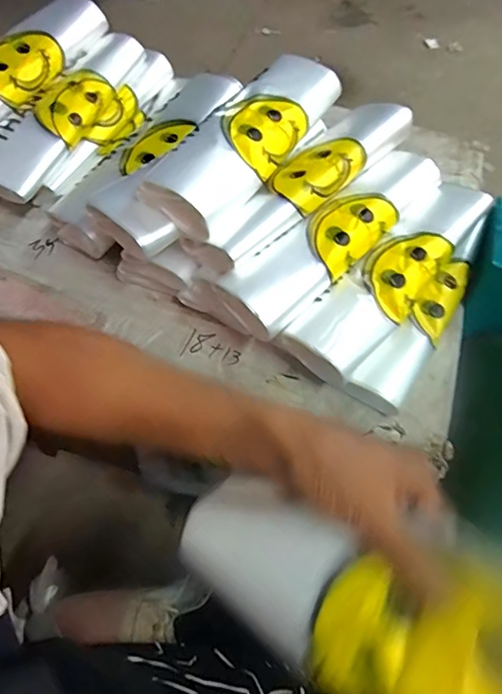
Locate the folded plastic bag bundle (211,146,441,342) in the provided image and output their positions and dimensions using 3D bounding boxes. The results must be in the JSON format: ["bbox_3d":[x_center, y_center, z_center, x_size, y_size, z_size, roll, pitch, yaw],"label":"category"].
[{"bbox_3d":[0.100,-0.129,0.535,0.317,0.045,0.085,-39,68,-22],"label":"folded plastic bag bundle"}]

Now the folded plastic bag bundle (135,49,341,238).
[{"bbox_3d":[0.003,-0.244,0.537,0.087,0.045,0.309,28,62,14],"label":"folded plastic bag bundle"}]

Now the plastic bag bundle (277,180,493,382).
[{"bbox_3d":[0.167,-0.083,0.539,0.080,0.048,0.310,39,66,19],"label":"plastic bag bundle"}]

